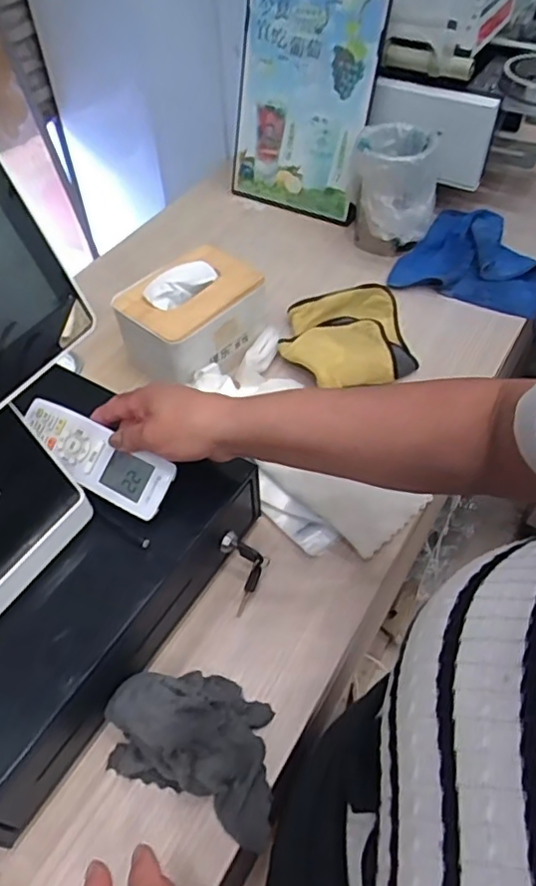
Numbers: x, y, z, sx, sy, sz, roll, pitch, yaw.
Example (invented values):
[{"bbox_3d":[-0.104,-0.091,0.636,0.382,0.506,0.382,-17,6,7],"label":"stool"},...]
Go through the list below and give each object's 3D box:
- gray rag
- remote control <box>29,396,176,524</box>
[{"bbox_3d":[-0.051,0.220,0.460,0.138,0.076,0.094,19,54,17],"label":"gray rag"},{"bbox_3d":[-0.149,0.009,0.523,0.156,0.020,0.052,31,89,20],"label":"remote control"}]

